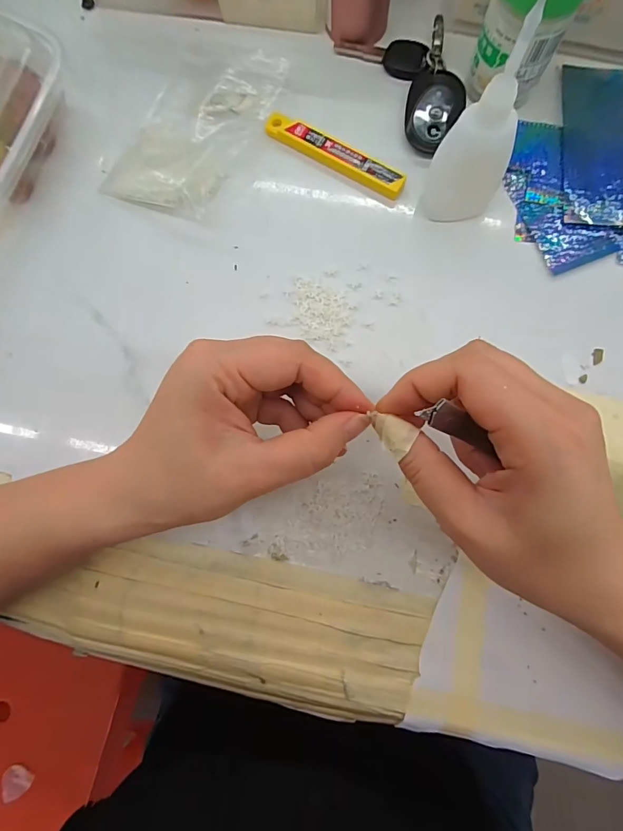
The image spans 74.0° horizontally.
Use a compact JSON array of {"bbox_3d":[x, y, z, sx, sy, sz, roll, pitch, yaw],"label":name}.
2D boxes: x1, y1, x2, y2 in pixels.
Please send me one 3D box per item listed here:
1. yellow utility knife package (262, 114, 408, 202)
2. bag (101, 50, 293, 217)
[{"bbox_3d":[0.014,-0.174,0.277,0.104,0.008,0.020,32,82,6],"label":"yellow utility knife package"},{"bbox_3d":[-0.078,-0.193,0.276,0.082,0.020,0.122,27,82,6],"label":"bag"}]

